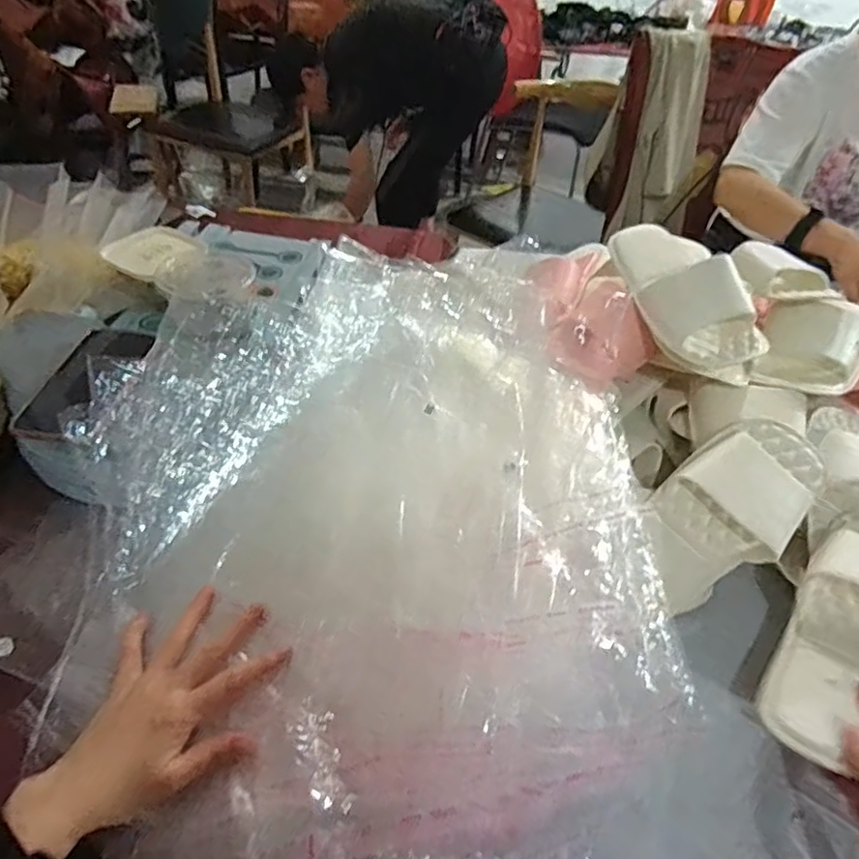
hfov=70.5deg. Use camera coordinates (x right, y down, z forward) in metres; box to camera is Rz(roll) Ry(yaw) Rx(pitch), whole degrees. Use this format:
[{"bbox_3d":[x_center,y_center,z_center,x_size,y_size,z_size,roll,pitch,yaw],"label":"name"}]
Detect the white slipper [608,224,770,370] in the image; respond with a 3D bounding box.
[{"bbox_3d":[0.285,-0.161,0.686,0.101,0.070,0.221,-7,44,-13],"label":"white slipper"}]

